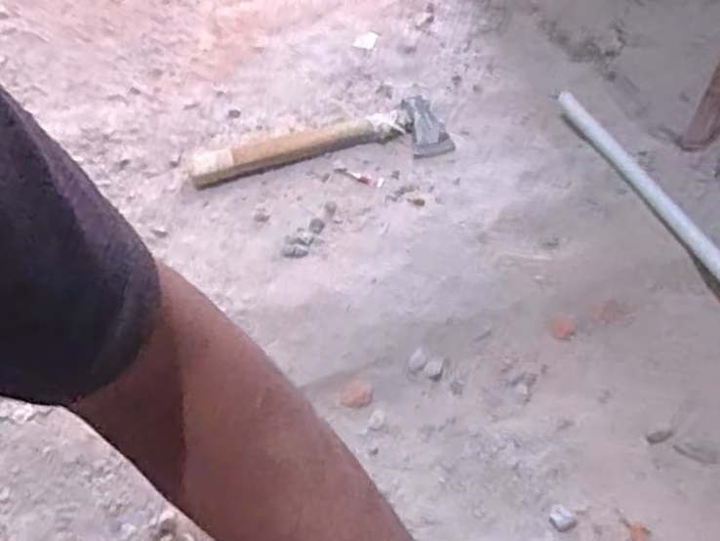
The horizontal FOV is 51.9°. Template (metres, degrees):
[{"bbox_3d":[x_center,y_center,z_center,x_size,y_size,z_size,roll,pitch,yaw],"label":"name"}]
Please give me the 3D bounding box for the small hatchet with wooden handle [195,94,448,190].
[{"bbox_3d":[-0.044,-0.137,0.852,0.293,0.023,0.090,-18,50,-13],"label":"small hatchet with wooden handle"}]

